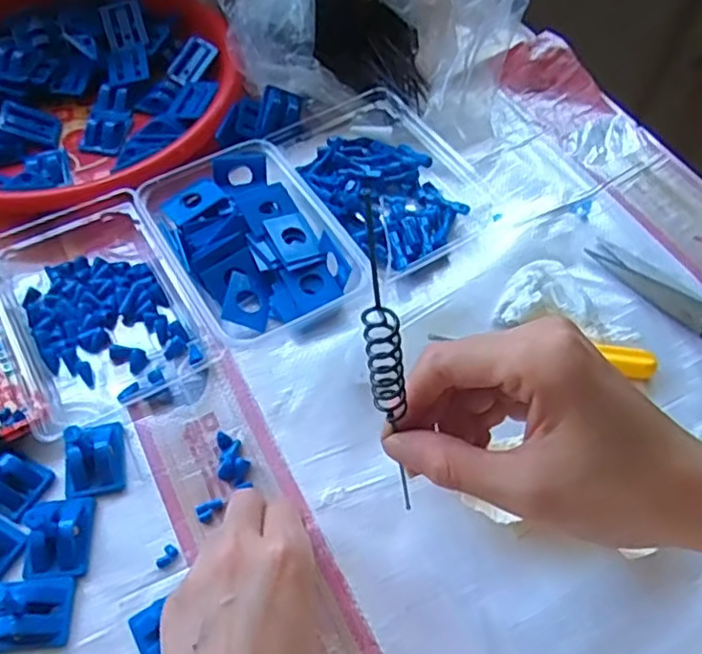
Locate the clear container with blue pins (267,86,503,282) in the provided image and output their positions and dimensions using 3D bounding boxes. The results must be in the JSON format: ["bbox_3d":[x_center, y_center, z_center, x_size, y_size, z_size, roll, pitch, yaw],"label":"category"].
[{"bbox_3d":[0.028,-0.125,0.518,0.117,0.033,0.171,-28,60,-17],"label":"clear container with blue pins"}]

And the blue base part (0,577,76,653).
[{"bbox_3d":[-0.170,0.149,0.344,0.045,0.021,0.032,-9,56,-6],"label":"blue base part"}]

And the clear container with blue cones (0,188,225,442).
[{"bbox_3d":[-0.179,-0.020,0.449,0.122,0.031,0.168,-28,60,-17],"label":"clear container with blue cones"}]

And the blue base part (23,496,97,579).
[{"bbox_3d":[-0.164,0.113,0.365,0.033,0.021,0.044,-4,56,-3],"label":"blue base part"}]

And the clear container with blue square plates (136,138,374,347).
[{"bbox_3d":[-0.072,-0.062,0.472,0.107,0.033,0.148,-30,61,-18],"label":"clear container with blue square plates"}]

